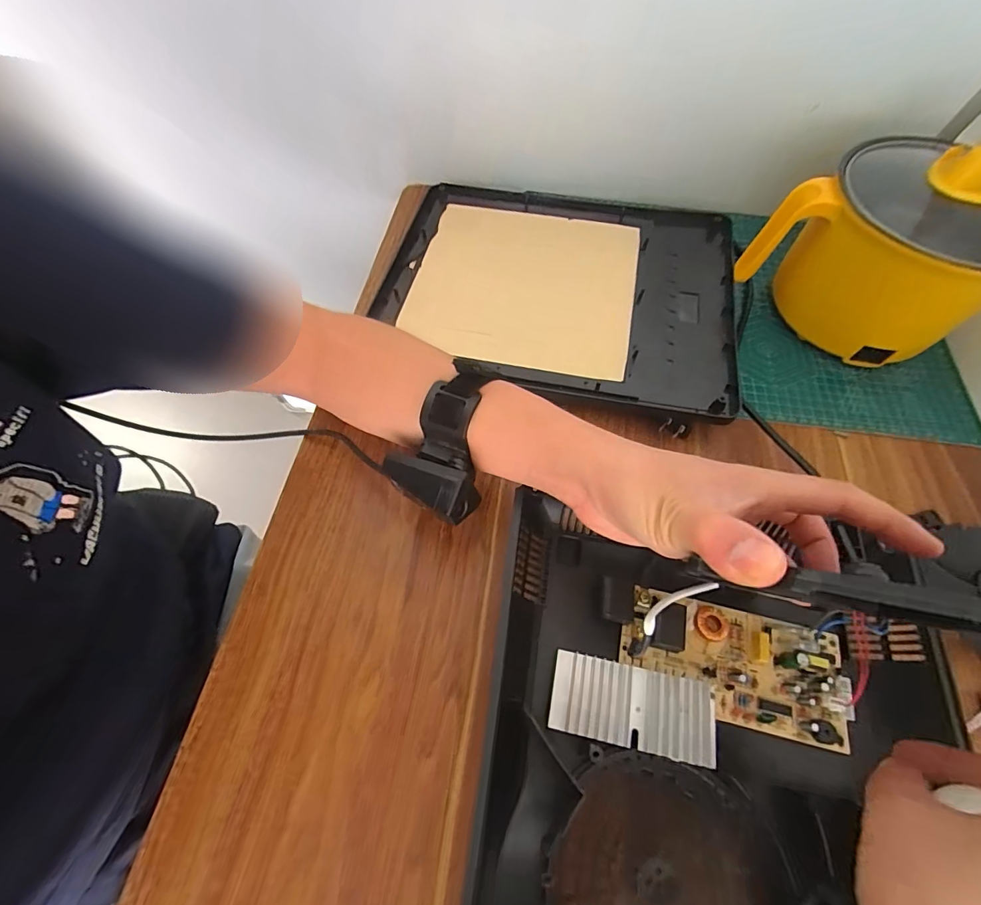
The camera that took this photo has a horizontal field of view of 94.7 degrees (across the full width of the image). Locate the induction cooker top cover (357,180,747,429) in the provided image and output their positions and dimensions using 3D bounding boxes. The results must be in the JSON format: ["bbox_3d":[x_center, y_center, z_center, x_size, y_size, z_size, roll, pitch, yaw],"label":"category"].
[{"bbox_3d":[0.068,-0.169,0.476,0.348,0.034,0.277,13,63,3],"label":"induction cooker top cover"}]

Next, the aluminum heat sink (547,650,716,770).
[{"bbox_3d":[0.089,0.160,0.284,0.099,0.014,0.045,10,63,7],"label":"aluminum heat sink"}]

